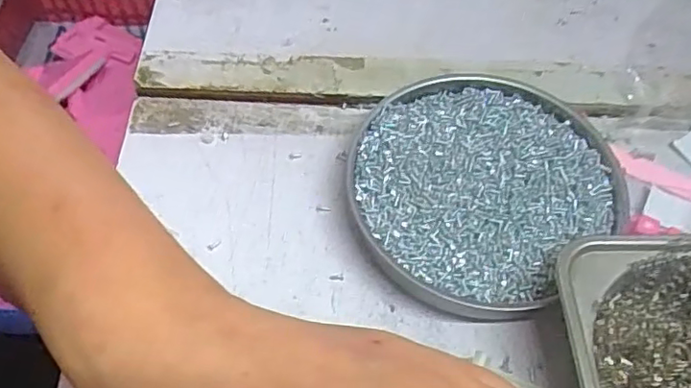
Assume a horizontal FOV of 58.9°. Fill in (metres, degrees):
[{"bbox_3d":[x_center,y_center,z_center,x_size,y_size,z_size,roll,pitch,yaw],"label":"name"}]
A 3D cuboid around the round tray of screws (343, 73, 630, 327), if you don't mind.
[{"bbox_3d":[0.067,-0.006,0.311,0.136,0.021,0.124,1,57,-2],"label":"round tray of screws"}]

